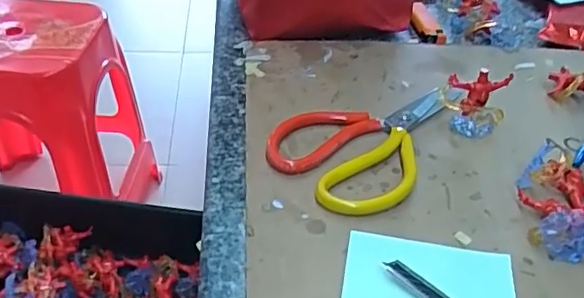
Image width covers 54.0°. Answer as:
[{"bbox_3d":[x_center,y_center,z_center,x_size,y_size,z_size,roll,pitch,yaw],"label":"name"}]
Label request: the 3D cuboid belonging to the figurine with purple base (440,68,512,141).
[{"bbox_3d":[0.146,-0.039,0.463,0.050,0.046,0.028,15,40,15],"label":"figurine with purple base"}]

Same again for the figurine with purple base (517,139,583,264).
[{"bbox_3d":[0.184,0.034,0.388,0.052,0.028,0.088,11,39,11],"label":"figurine with purple base"}]

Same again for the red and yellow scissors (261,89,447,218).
[{"bbox_3d":[0.049,-0.010,0.442,0.110,0.012,0.158,19,41,19],"label":"red and yellow scissors"}]

